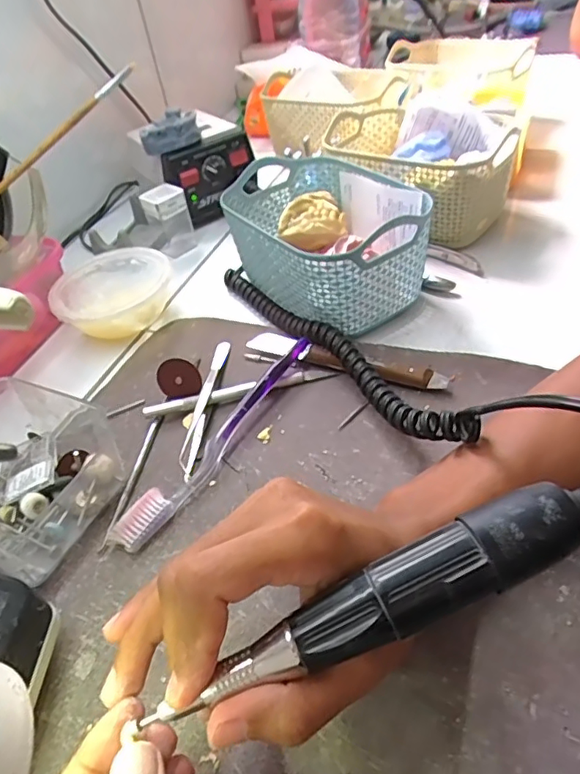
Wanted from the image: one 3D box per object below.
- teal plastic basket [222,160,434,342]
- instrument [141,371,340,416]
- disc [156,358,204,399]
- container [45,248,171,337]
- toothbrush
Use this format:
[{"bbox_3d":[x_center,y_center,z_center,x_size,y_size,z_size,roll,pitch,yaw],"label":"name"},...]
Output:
[{"bbox_3d":[0.027,-0.120,0.458,0.117,0.084,0.165,-28,45,-18],"label":"teal plastic basket"},{"bbox_3d":[-0.035,0.002,0.391,0.137,0.012,0.011,-15,43,-5],"label":"instrument"},{"bbox_3d":[-0.081,-0.006,0.396,0.033,0.028,0.007,-15,9,12],"label":"disc"},{"bbox_3d":[-0.152,-0.081,0.482,0.100,0.038,0.098,-6,43,5],"label":"container"},{"bbox_3d":[-0.041,0.030,0.359,0.020,0.018,0.189,22,52,31],"label":"toothbrush"}]

